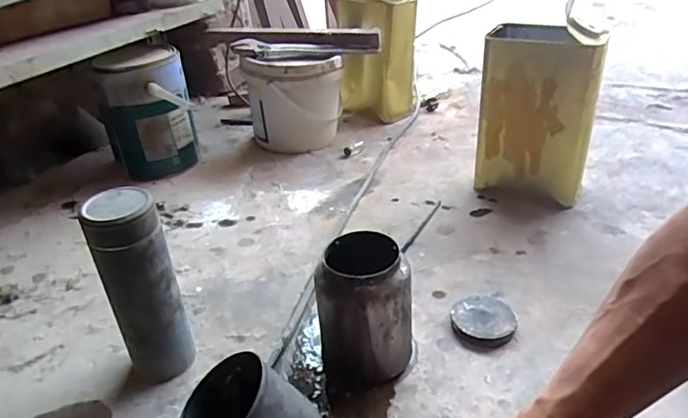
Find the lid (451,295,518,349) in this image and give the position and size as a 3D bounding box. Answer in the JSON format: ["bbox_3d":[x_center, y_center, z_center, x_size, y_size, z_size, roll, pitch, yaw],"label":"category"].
[{"bbox_3d":[0.167,0.132,0.635,0.073,0.018,0.081,3,31,11],"label":"lid"}]

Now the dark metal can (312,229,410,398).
[{"bbox_3d":[0.021,0.109,0.569,0.096,0.141,0.089,-3,31,2],"label":"dark metal can"}]

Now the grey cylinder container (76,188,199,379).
[{"bbox_3d":[-0.208,0.088,0.555,0.069,0.215,0.060,-19,34,-23],"label":"grey cylinder container"}]

